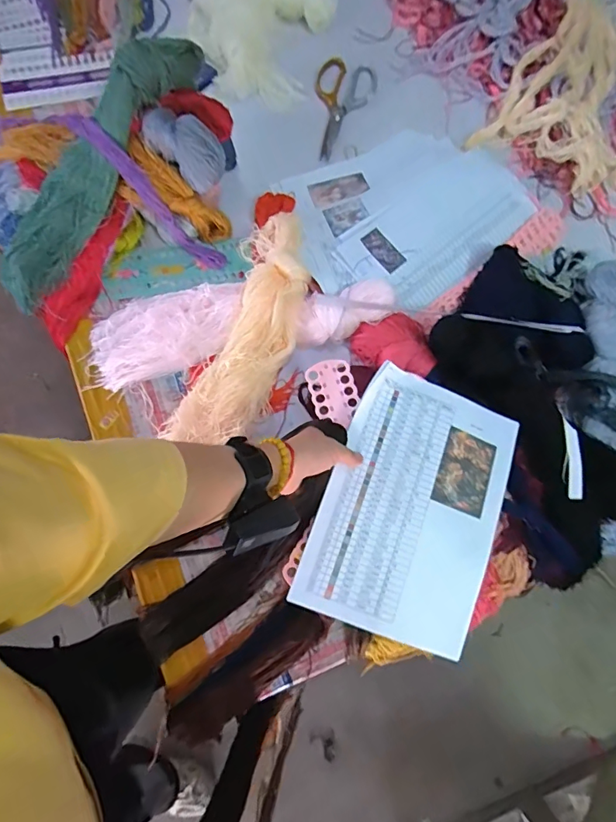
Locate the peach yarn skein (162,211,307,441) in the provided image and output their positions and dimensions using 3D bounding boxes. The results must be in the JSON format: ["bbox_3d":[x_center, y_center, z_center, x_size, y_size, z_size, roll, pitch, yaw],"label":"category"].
[{"bbox_3d":[-0.073,-0.120,0.641,0.116,0.050,0.359,22,77,3],"label":"peach yarn skein"}]

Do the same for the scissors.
[{"bbox_3d":[0.058,-0.498,0.758,0.100,0.011,0.195,7,76,1],"label":"scissors"}]

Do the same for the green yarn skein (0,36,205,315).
[{"bbox_3d":[-0.298,-0.322,0.616,0.098,0.079,0.422,43,103,9],"label":"green yarn skein"}]

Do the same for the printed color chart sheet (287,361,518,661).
[{"bbox_3d":[0.126,0.112,0.538,0.208,0.040,0.292,20,77,4],"label":"printed color chart sheet"}]

